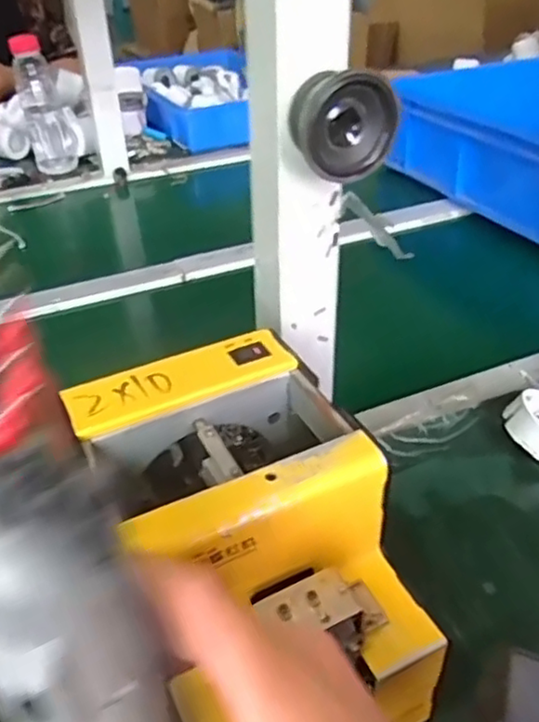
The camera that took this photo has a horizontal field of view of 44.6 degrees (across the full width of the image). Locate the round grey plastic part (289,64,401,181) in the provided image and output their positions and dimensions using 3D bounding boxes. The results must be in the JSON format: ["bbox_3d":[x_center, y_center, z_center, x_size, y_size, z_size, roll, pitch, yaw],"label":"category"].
[{"bbox_3d":[0.038,-0.121,0.334,0.053,0.049,0.029,-5,36,-5],"label":"round grey plastic part"}]

